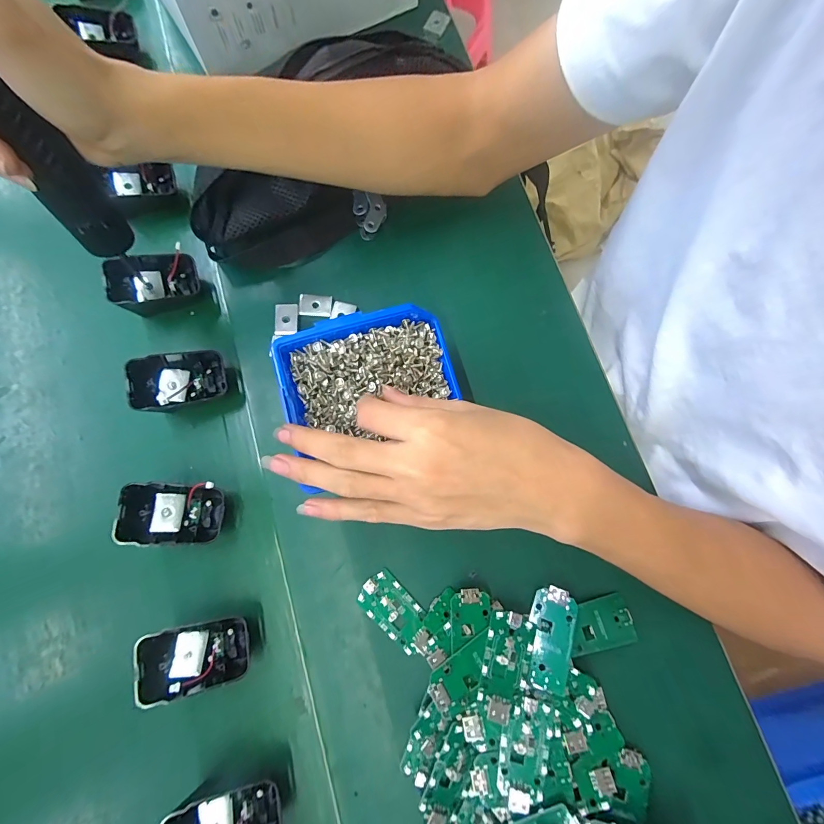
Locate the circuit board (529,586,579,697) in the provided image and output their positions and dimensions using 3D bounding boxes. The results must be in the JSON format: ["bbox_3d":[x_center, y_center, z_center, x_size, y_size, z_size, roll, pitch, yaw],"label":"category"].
[{"bbox_3d":[0.098,0.157,0.264,0.029,0.008,0.064,10,68,9],"label":"circuit board"}]

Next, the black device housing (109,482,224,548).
[{"bbox_3d":[-0.181,0.077,0.291,0.060,0.042,0.046,-1,77,2],"label":"black device housing"}]

